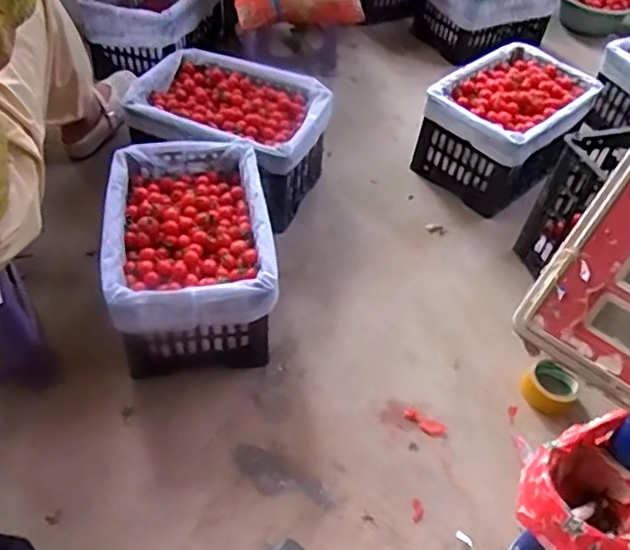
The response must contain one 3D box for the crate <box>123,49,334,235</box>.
[{"bbox_3d":[-0.167,-0.286,1.295,0.356,0.241,0.258,18,48,10],"label":"crate"}]

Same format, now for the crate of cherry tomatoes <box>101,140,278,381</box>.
[{"bbox_3d":[-0.207,-0.034,1.073,0.256,0.227,0.339,-2,48,-9],"label":"crate of cherry tomatoes"}]

